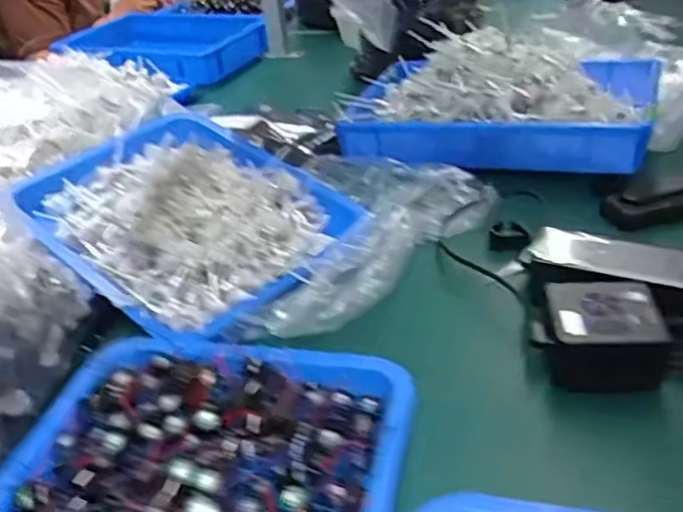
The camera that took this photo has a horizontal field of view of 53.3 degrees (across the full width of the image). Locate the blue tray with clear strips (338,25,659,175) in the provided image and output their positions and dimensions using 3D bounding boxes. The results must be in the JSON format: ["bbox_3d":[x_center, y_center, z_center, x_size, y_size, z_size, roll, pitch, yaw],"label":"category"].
[{"bbox_3d":[0.216,-0.231,0.898,0.372,0.108,0.321,6,34,17],"label":"blue tray with clear strips"}]

